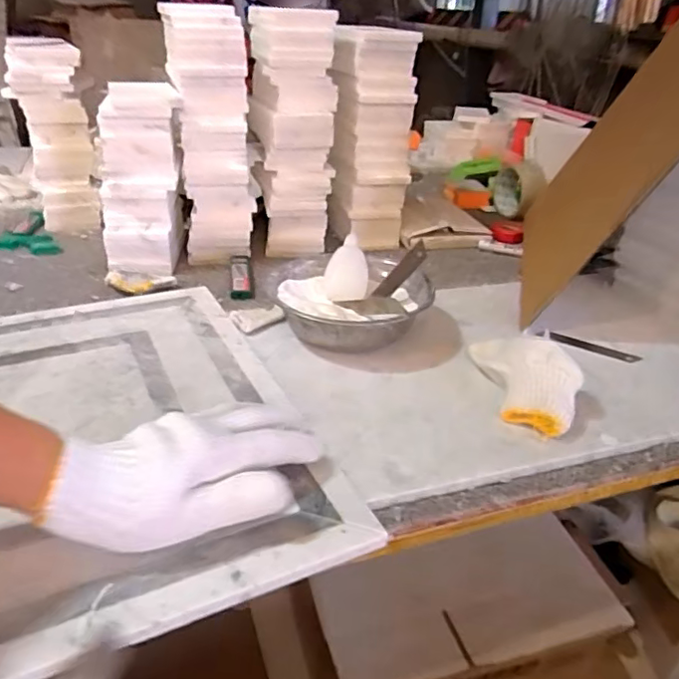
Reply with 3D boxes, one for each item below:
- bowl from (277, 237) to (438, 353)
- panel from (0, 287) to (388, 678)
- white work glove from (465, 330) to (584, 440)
[{"bbox_3d":[0.009,-0.041,0.594,0.140,0.061,0.154,1,30,-1],"label":"bowl"},{"bbox_3d":[-0.232,0.071,0.426,0.389,0.015,0.394,-13,33,-24],"label":"panel"},{"bbox_3d":[0.161,0.029,0.504,0.065,0.047,0.128,-1,30,-5],"label":"white work glove"}]

